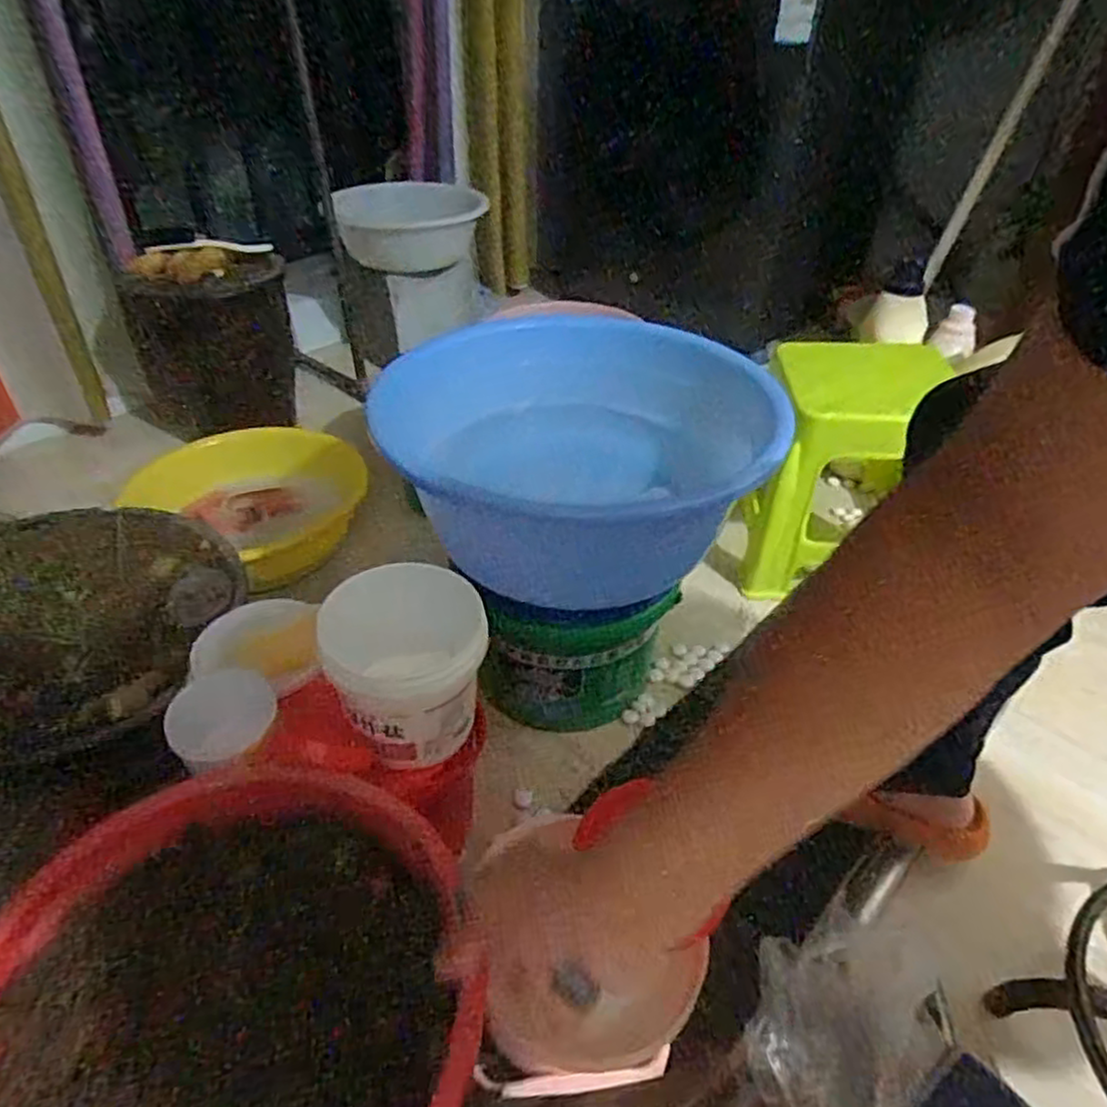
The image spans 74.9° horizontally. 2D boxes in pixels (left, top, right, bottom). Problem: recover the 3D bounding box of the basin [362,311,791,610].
[{"bbox_3d":[0.012,-0.112,0.813,0.396,0.173,0.396,1,39,-1],"label":"basin"}]

